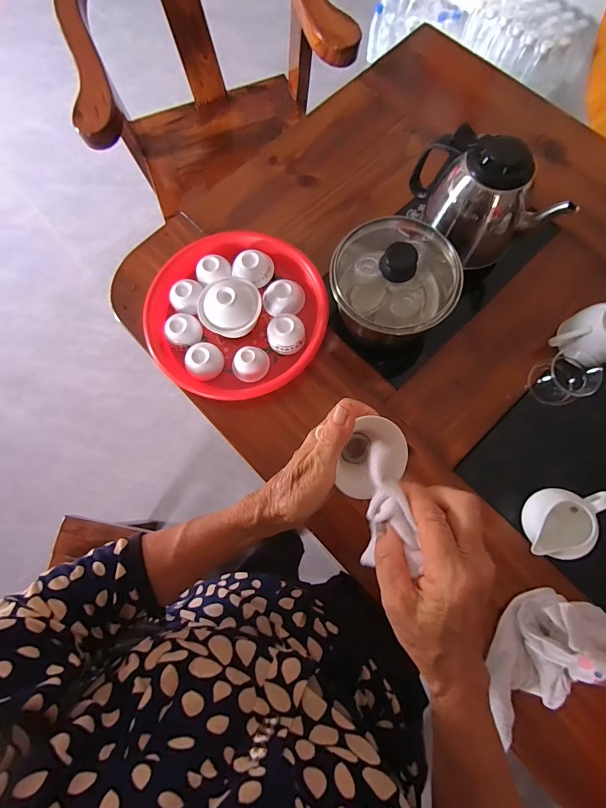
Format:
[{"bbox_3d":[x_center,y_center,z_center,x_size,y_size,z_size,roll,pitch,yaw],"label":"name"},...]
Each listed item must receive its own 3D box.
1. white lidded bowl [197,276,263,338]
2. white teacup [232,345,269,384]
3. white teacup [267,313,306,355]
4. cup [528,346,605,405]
[{"bbox_3d":[-0.101,-0.136,0.530,0.082,0.053,0.082,0,75,1],"label":"white lidded bowl"},{"bbox_3d":[-0.072,-0.056,0.531,0.050,0.028,0.044,-23,75,-5],"label":"white teacup"},{"bbox_3d":[-0.023,-0.101,0.537,0.052,0.029,0.052,0,75,1],"label":"white teacup"},{"bbox_3d":[0.347,-0.037,0.501,0.073,0.052,0.063,-28,76,-6],"label":"cup"}]

